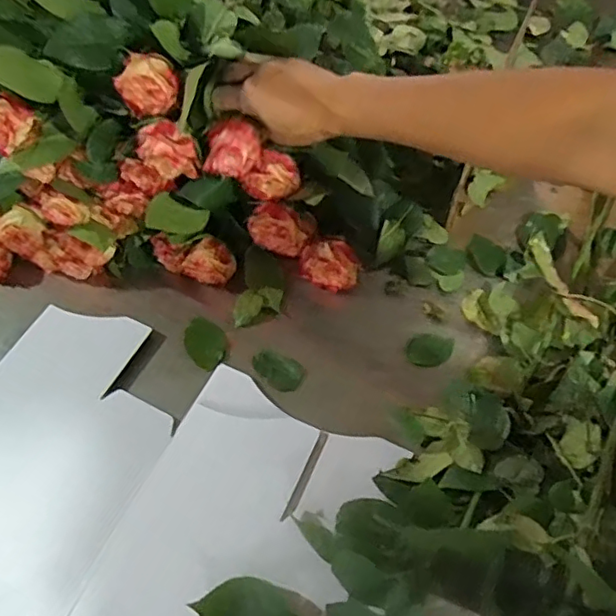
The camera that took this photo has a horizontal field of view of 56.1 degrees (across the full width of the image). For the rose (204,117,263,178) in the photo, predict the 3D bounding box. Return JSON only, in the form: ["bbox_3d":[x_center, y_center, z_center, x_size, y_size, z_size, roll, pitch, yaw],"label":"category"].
[{"bbox_3d":[-0.063,-0.135,0.492,0.045,0.042,0.034,9,58,8],"label":"rose"}]

